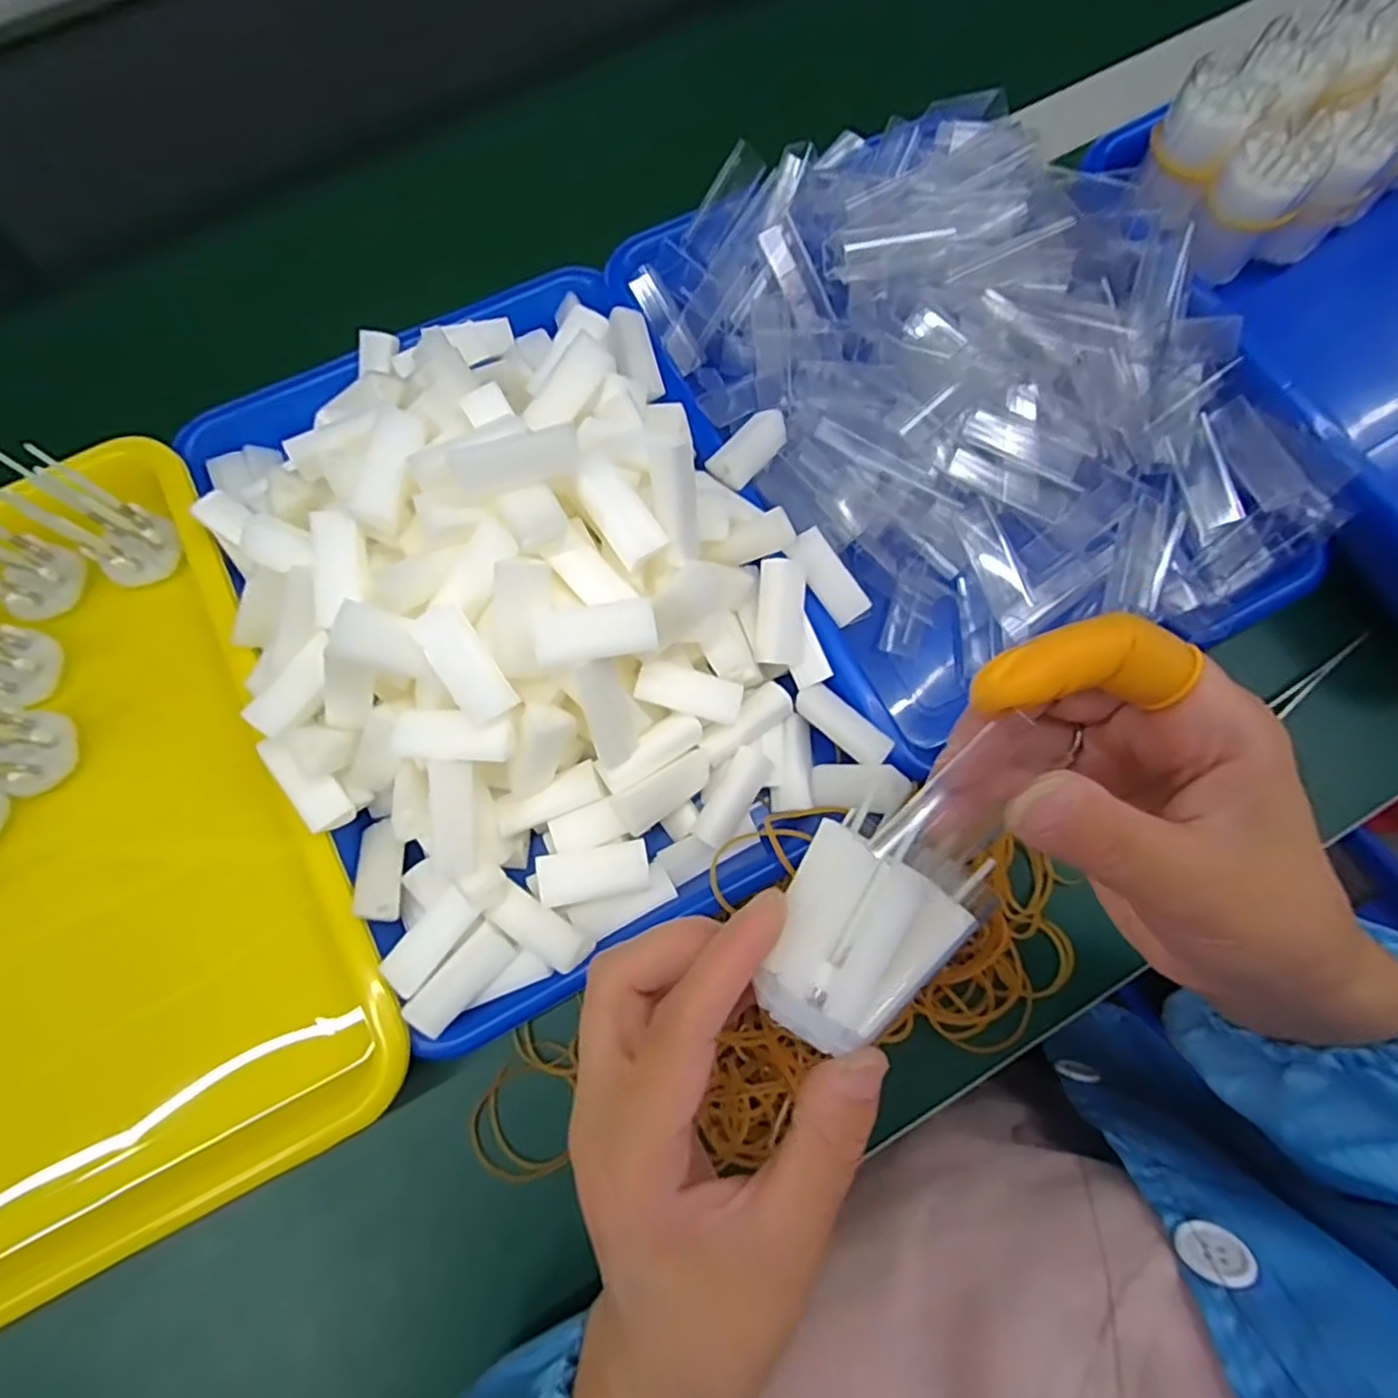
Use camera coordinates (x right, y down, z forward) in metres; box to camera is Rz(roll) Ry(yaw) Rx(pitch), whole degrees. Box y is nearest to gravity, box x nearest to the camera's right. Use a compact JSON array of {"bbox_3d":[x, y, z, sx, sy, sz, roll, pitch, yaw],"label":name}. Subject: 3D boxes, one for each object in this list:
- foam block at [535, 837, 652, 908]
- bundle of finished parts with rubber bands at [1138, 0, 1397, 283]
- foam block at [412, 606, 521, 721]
[{"bbox_3d":[-0.043,0.072,0.288,0.044,0.009,0.021,-11,76,-3],"label":"foam block"},{"bbox_3d":[0.330,-0.297,0.354,0.216,0.057,0.087,-30,77,-7],"label":"bundle of finished parts with rubber bands"},{"bbox_3d":[-0.088,-0.013,0.261,0.020,0.010,0.047,-34,90,-8],"label":"foam block"}]

